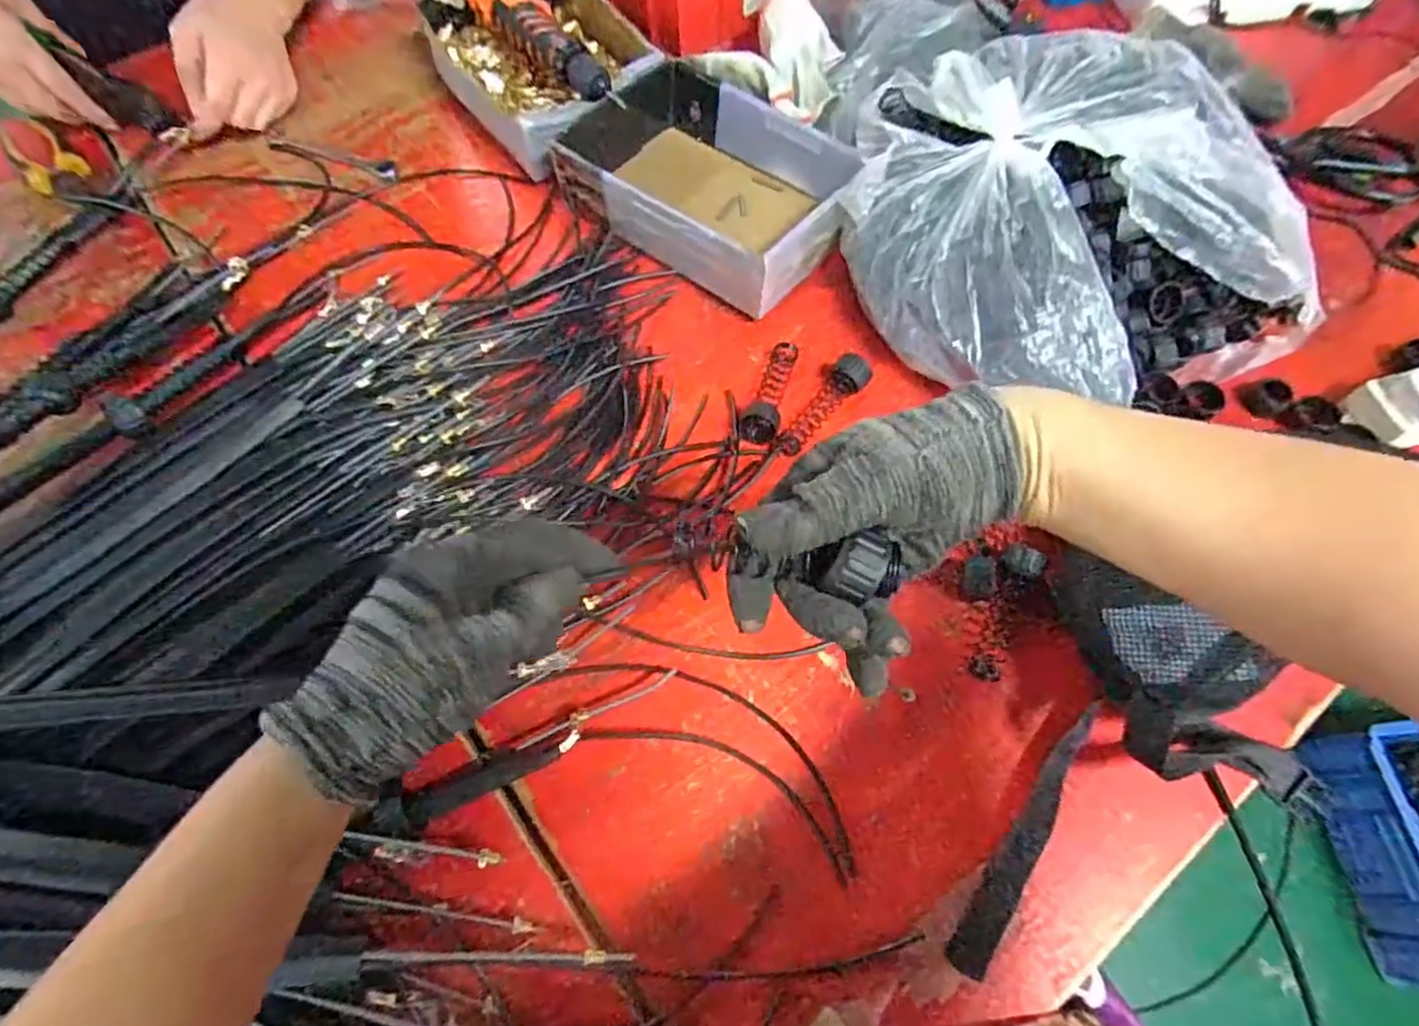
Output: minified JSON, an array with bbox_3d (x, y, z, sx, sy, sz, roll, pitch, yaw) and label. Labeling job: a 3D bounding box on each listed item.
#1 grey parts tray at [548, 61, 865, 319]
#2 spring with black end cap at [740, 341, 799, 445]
[{"bbox_3d":[-0.007,-0.320,0.646,0.279,0.059,0.178,34,72,16],"label":"grey parts tray"},{"bbox_3d":[0.052,-0.102,0.568,0.029,0.023,0.096,15,68,9],"label":"spring with black end cap"}]

